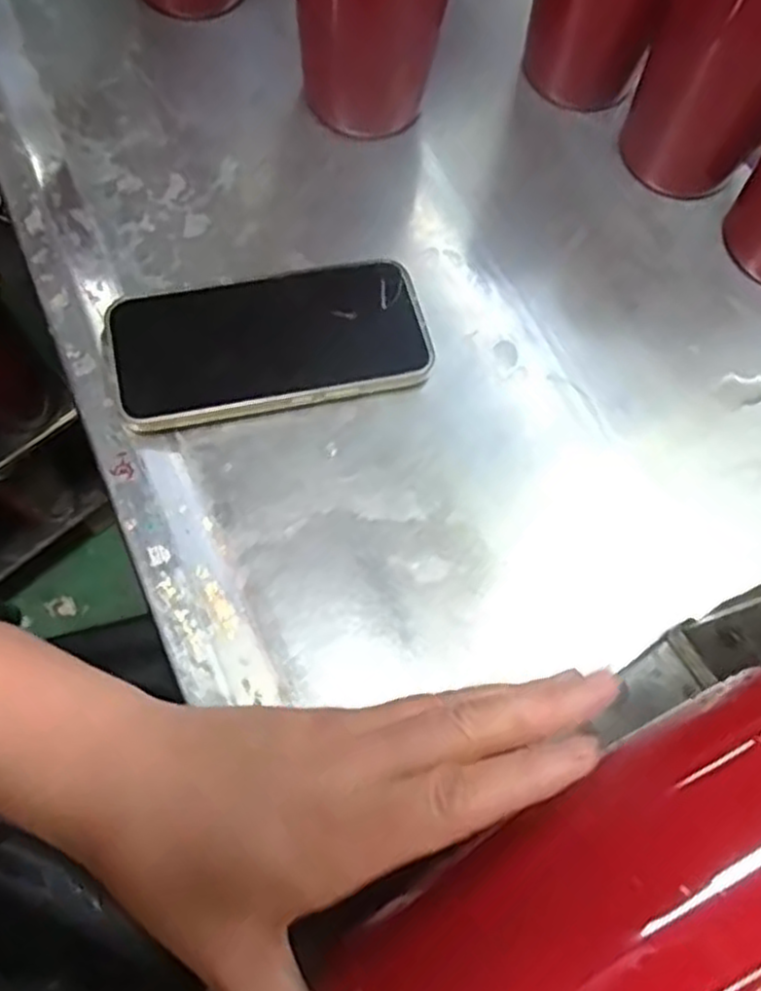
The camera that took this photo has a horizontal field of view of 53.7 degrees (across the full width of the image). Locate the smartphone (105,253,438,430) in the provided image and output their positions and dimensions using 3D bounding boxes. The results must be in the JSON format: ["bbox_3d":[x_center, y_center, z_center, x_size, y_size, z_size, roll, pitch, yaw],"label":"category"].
[{"bbox_3d":[-0.055,-0.078,0.381,0.154,0.016,0.074,-10,73,-6],"label":"smartphone"}]

